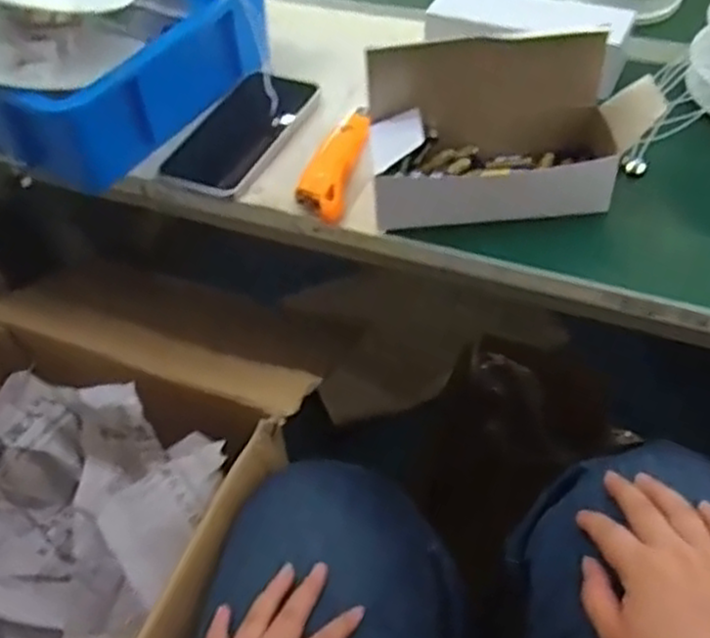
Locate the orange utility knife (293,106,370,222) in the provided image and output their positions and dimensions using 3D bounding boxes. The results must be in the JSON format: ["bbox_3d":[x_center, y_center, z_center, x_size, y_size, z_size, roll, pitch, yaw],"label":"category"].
[{"bbox_3d":[-0.014,-0.132,0.614,0.038,0.024,0.140,8,49,13],"label":"orange utility knife"}]

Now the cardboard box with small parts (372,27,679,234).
[{"bbox_3d":[0.111,-0.136,0.554,0.199,0.111,0.087,-2,48,3],"label":"cardboard box with small parts"}]

